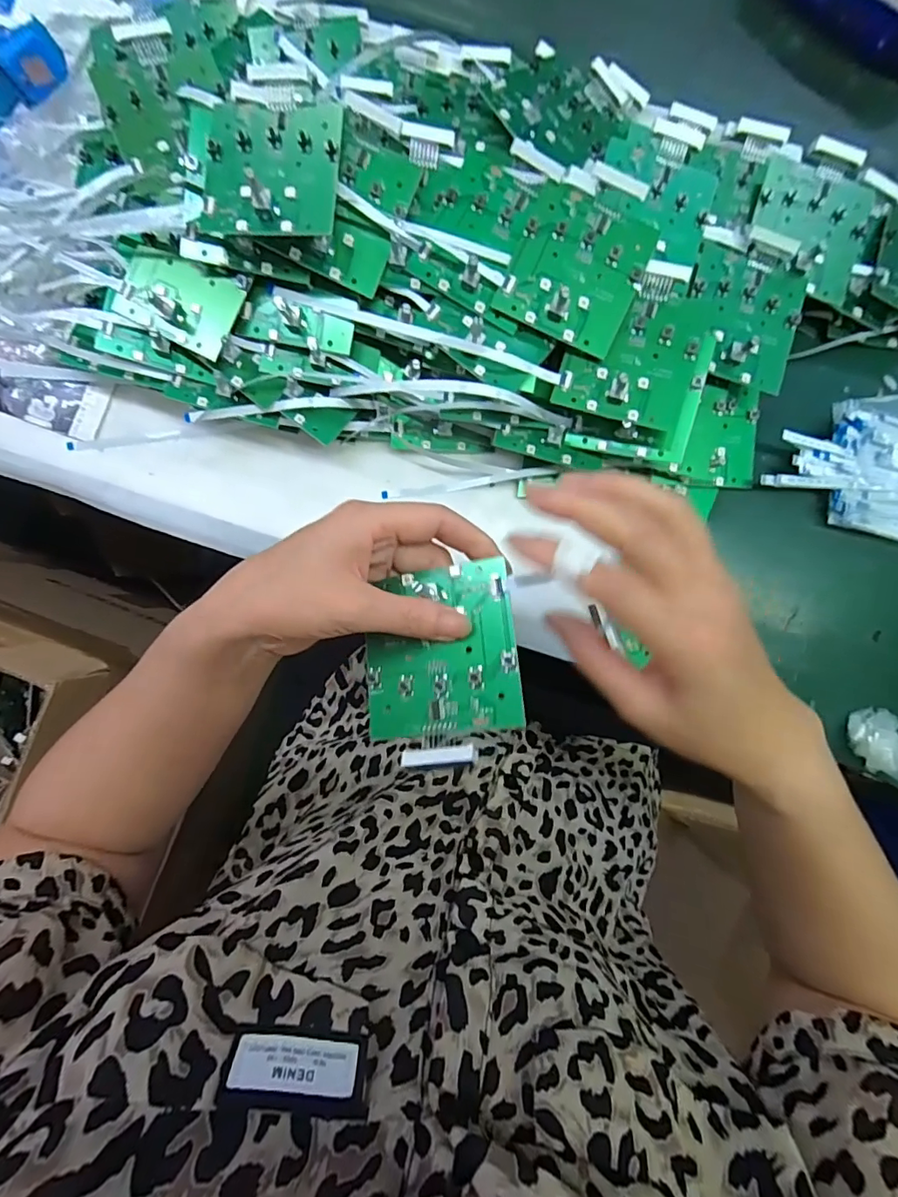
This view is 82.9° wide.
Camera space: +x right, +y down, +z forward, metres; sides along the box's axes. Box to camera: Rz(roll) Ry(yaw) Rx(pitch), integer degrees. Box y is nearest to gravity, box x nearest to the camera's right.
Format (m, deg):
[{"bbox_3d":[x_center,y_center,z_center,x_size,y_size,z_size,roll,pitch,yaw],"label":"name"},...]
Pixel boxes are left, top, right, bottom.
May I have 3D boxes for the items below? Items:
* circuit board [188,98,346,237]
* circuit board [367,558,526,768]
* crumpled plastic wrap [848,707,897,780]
[{"bbox_3d":[-0.100,-0.242,0.280,0.076,0.020,0.078,5,90,0],"label":"circuit board"},{"bbox_3d":[-0.005,0.029,0.239,0.074,0.013,0.090,-8,77,16],"label":"circuit board"},{"bbox_3d":[0.302,0.101,0.355,0.037,0.023,0.044,12,87,0],"label":"crumpled plastic wrap"}]

